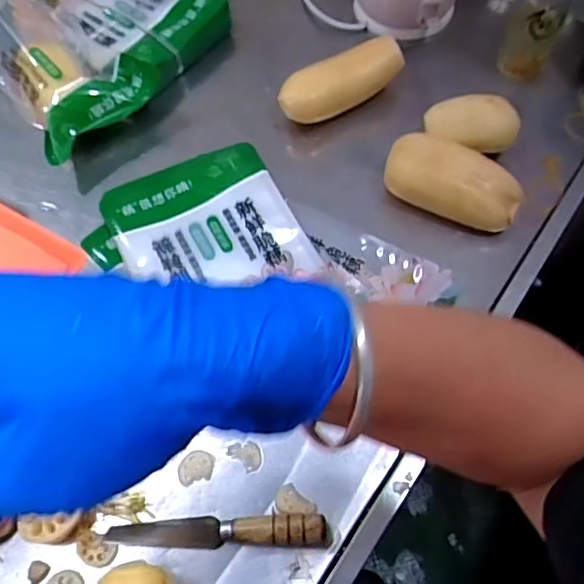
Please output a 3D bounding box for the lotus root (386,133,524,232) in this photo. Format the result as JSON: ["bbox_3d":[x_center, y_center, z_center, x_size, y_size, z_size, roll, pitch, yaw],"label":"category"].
[{"bbox_3d":[0.180,-0.125,0.654,0.157,0.069,0.060,30,66,14],"label":"lotus root"}]

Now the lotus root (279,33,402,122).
[{"bbox_3d":[0.059,-0.262,0.728,0.154,0.071,0.054,-26,65,-13],"label":"lotus root"}]

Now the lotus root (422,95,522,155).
[{"bbox_3d":[0.210,-0.194,0.681,0.106,0.062,0.070,18,64,9],"label":"lotus root"}]

